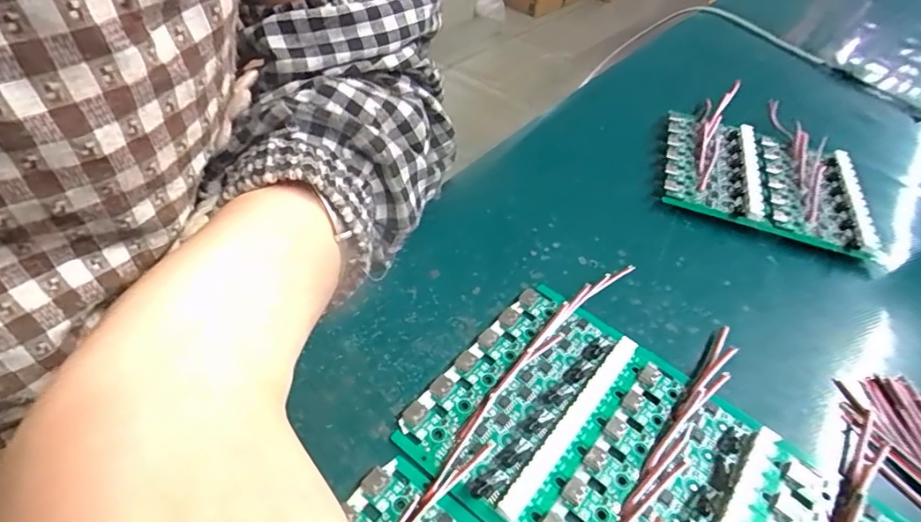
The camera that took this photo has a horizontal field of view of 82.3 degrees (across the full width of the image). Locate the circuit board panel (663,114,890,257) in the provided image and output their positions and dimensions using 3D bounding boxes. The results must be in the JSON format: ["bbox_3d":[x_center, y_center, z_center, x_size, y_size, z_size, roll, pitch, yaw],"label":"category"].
[{"bbox_3d":[0.187,-0.051,0.329,0.114,0.021,0.096,16,47,10],"label":"circuit board panel"}]

